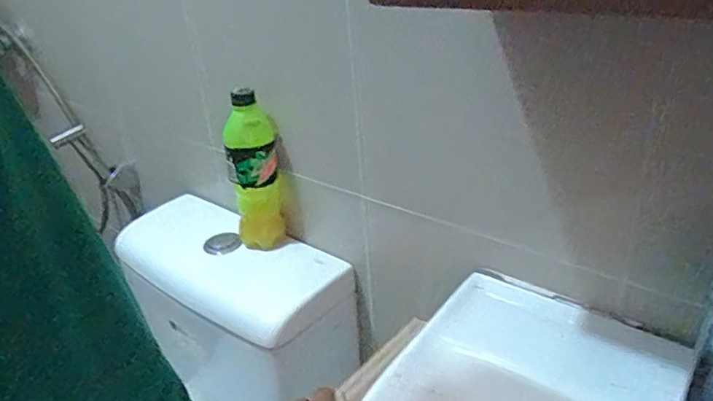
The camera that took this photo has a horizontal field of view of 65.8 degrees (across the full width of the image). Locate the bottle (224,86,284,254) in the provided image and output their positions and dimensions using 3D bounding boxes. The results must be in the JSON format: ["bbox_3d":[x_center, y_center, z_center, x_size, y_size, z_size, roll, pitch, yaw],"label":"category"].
[{"bbox_3d":[-0.135,-0.035,0.733,0.067,0.204,0.057,-7,27,-4],"label":"bottle"}]

